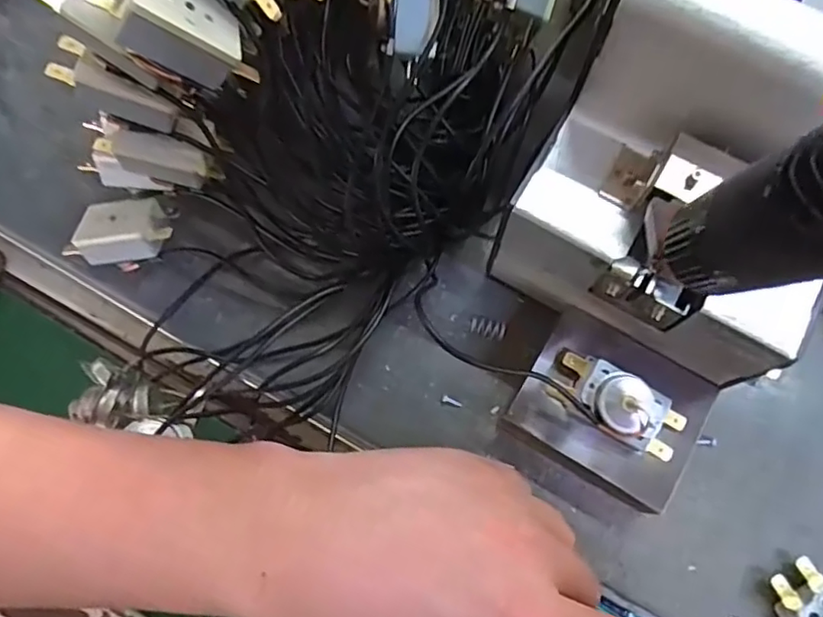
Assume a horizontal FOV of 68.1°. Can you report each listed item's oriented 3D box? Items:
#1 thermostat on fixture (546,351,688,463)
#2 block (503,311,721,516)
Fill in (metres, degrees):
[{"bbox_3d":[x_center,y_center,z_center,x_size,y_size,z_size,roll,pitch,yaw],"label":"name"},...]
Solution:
[{"bbox_3d":[0.093,0.044,0.273,0.060,0.020,0.028,34,77,9],"label":"thermostat on fixture"},{"bbox_3d":[0.092,0.049,0.292,0.079,0.028,0.067,30,77,8],"label":"block"}]

